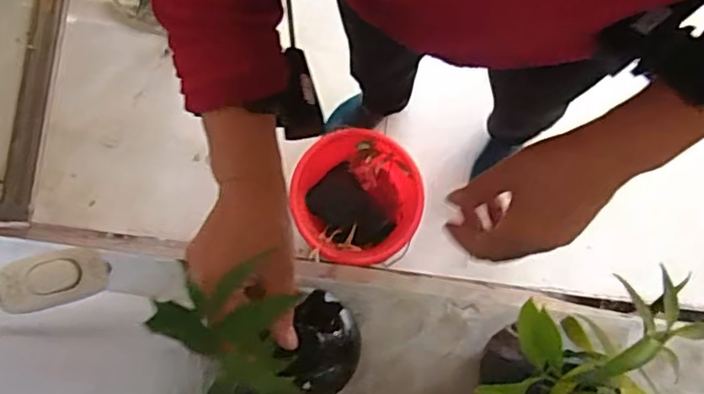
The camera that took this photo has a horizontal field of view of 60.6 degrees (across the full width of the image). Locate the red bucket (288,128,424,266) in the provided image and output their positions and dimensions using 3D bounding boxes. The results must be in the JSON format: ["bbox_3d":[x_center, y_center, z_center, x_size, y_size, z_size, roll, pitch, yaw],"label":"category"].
[{"bbox_3d":[0.027,0.015,1.230,0.217,0.193,0.220,39,88,4],"label":"red bucket"}]

